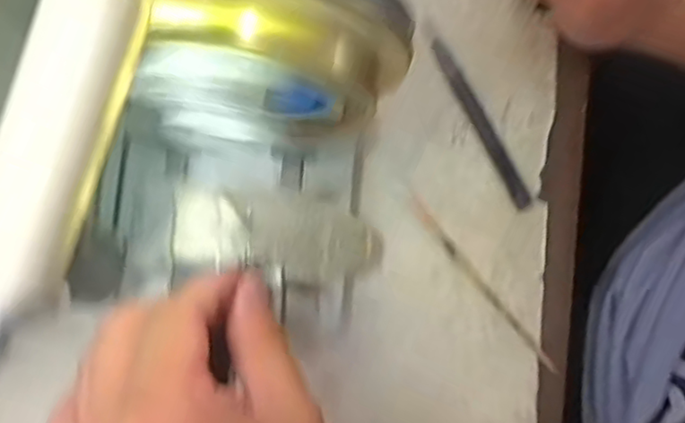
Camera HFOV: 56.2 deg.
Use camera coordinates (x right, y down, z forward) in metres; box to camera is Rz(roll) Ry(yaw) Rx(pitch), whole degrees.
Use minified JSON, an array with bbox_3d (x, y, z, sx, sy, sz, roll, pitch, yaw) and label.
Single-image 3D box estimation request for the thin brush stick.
[{"bbox_3d":[0.086,0.045,0.409,0.009,0.004,0.141,-38,81,-6],"label":"thin brush stick"}]

